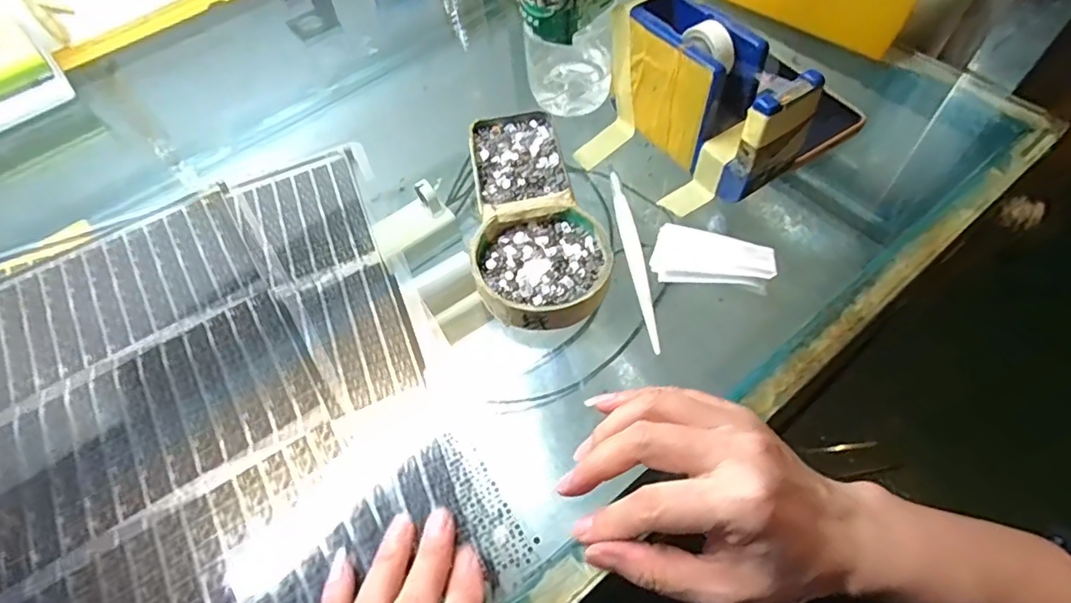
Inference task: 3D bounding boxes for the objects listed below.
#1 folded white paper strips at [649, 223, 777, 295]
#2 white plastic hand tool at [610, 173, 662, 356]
[{"bbox_3d":[0.106,-0.029,0.331,0.067,0.014,0.044,8,59,9],"label":"folded white paper strips"},{"bbox_3d":[0.061,-0.029,0.339,0.010,0.008,0.132,-9,58,-1],"label":"white plastic hand tool"}]

